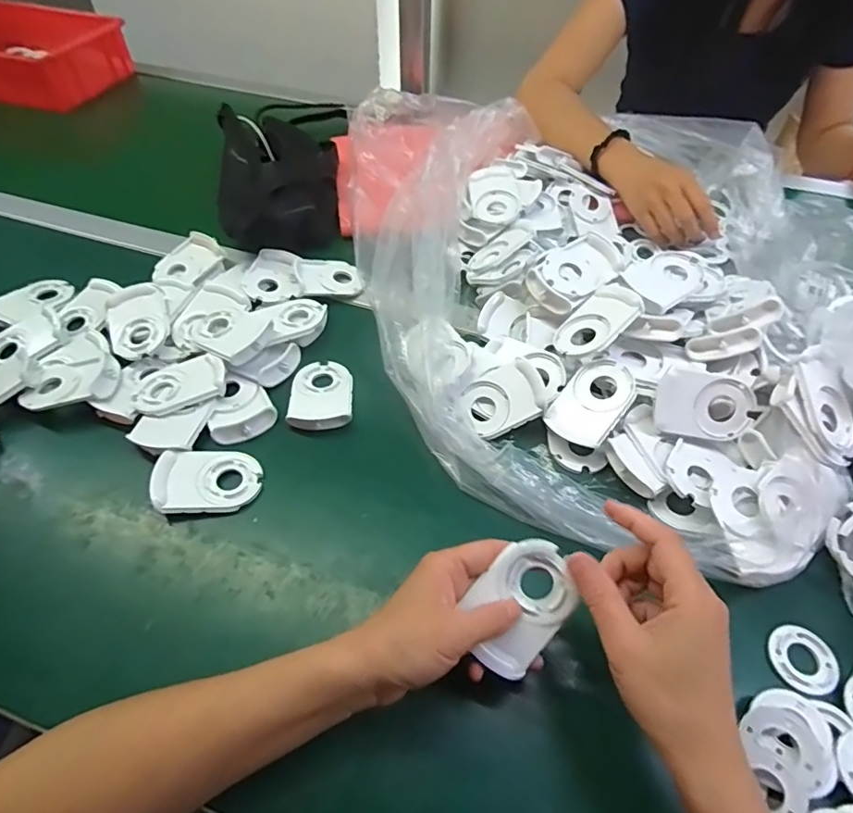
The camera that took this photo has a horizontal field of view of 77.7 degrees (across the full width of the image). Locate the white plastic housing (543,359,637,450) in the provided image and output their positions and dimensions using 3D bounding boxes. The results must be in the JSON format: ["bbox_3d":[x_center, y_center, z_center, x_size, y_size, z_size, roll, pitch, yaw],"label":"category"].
[{"bbox_3d":[0.151,-0.002,0.481,0.058,0.021,0.080,33,84,32],"label":"white plastic housing"}]

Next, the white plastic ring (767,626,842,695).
[{"bbox_3d":[0.268,0.179,0.377,0.042,0.006,0.044,0,52,-1],"label":"white plastic ring"}]

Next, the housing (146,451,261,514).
[{"bbox_3d":[-0.184,0.060,0.447,0.081,0.020,0.057,-8,52,-7],"label":"housing"}]

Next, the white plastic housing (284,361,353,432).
[{"bbox_3d":[-0.101,-0.013,0.510,0.058,0.013,0.079,-4,52,-4],"label":"white plastic housing"}]

